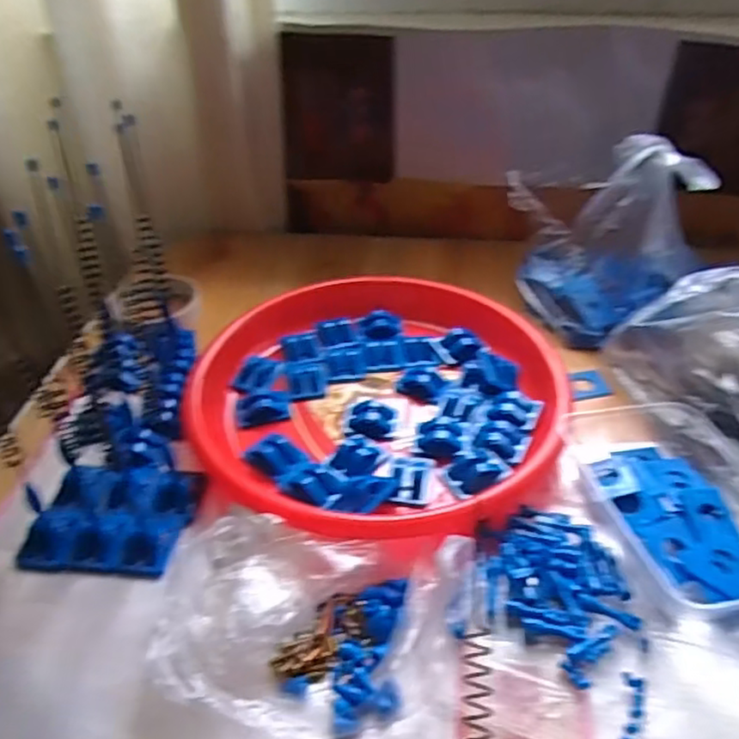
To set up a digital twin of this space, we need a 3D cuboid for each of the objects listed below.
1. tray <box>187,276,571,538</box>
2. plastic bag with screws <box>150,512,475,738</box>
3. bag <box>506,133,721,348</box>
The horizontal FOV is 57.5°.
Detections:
[{"bbox_3d":[0.000,0.007,0.562,0.281,0.026,0.299,-1,39,1],"label":"tray"},{"bbox_3d":[-0.030,0.143,0.392,0.180,0.040,0.126,0,39,3],"label":"plastic bag with screws"},{"bbox_3d":[0.205,-0.119,0.614,0.181,0.148,0.111,14,42,19],"label":"bag"}]

